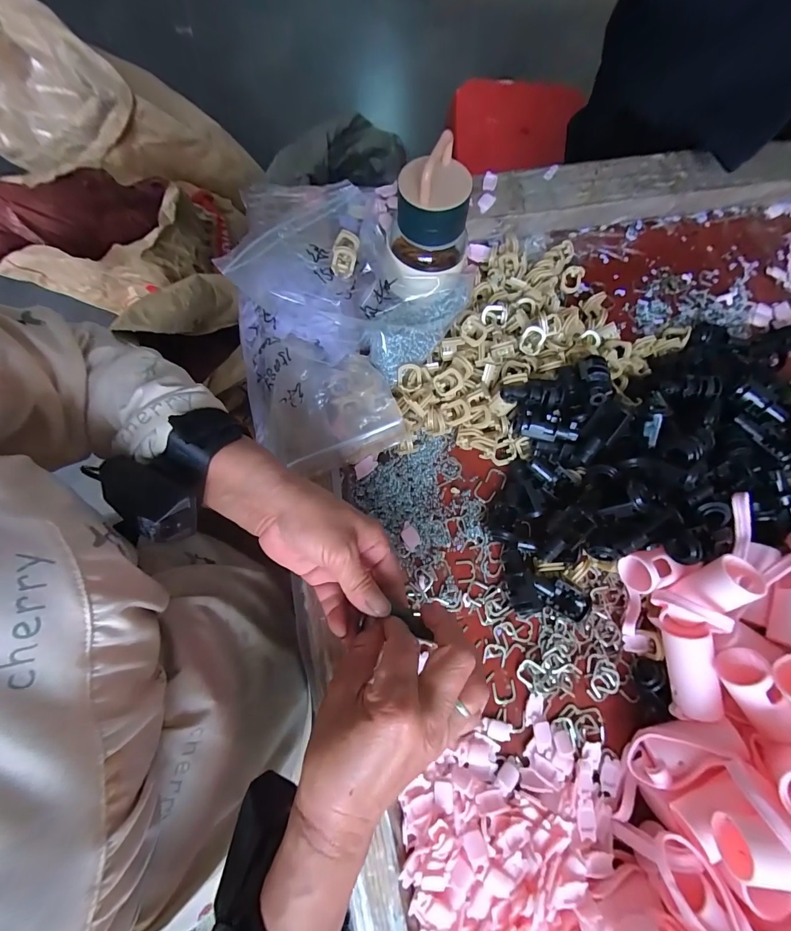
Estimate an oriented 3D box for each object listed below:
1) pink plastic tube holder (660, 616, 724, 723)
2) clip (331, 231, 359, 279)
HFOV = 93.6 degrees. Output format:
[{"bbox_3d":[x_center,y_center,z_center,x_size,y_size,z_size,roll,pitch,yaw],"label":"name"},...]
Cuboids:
[{"bbox_3d":[0.225,0.156,0.282,0.028,0.029,0.070,1,75,-1],"label":"pink plastic tube holder"},{"bbox_3d":[-0.049,-0.205,0.359,0.023,0.018,0.037,10,75,1],"label":"clip"}]

